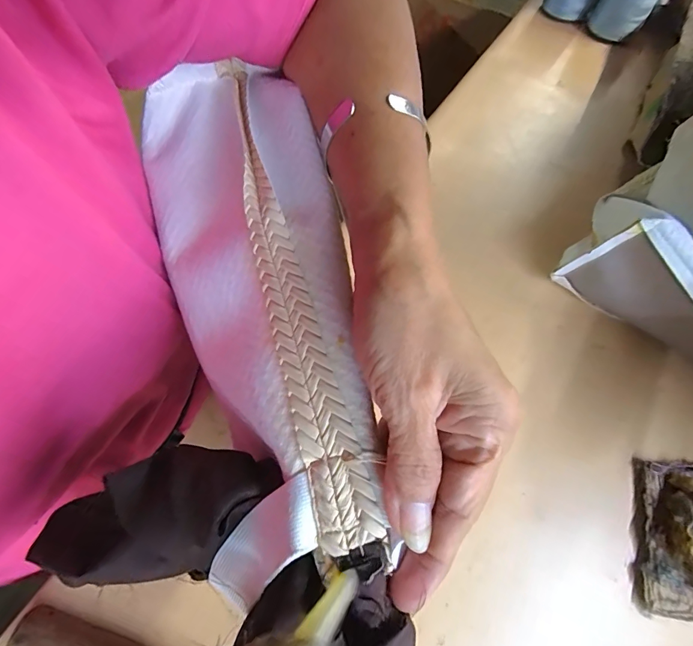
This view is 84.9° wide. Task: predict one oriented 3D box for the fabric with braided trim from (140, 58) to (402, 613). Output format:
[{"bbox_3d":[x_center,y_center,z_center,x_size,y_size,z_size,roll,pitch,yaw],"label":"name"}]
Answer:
[{"bbox_3d":[-0.048,-0.029,0.193,0.095,0.046,0.276,-18,66,-7],"label":"fabric with braided trim"}]

